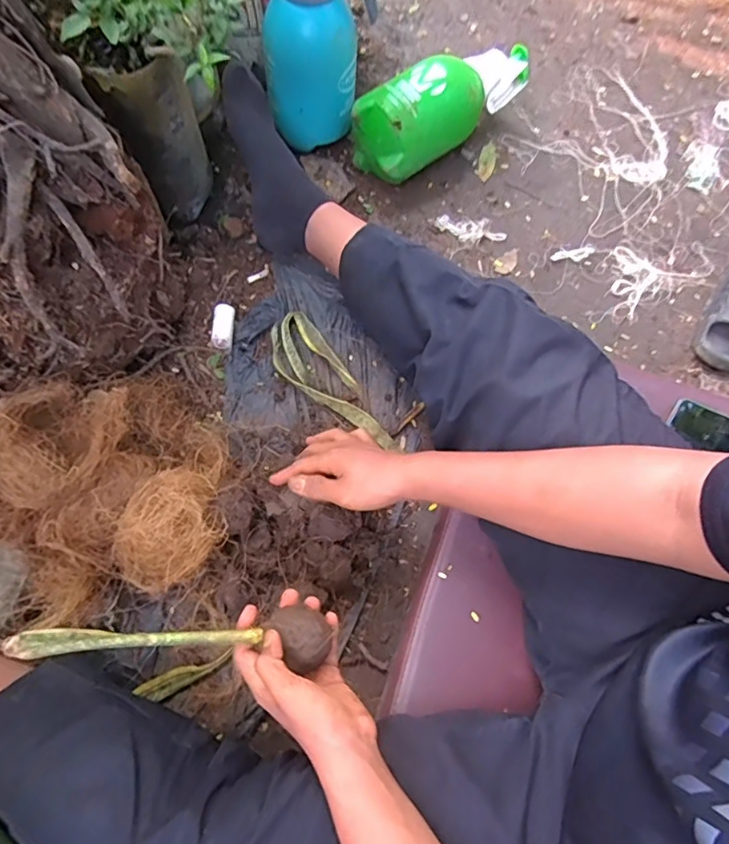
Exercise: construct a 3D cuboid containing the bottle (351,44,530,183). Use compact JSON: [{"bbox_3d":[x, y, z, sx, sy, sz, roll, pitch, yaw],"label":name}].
[{"bbox_3d":[0.136,-0.479,0.807,0.309,0.124,0.118,-37,74,-10],"label":"bottle"}]

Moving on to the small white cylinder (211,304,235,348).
[{"bbox_3d":[-0.188,-0.126,0.715,0.027,0.019,0.063,-1,71,1],"label":"small white cylinder"}]

